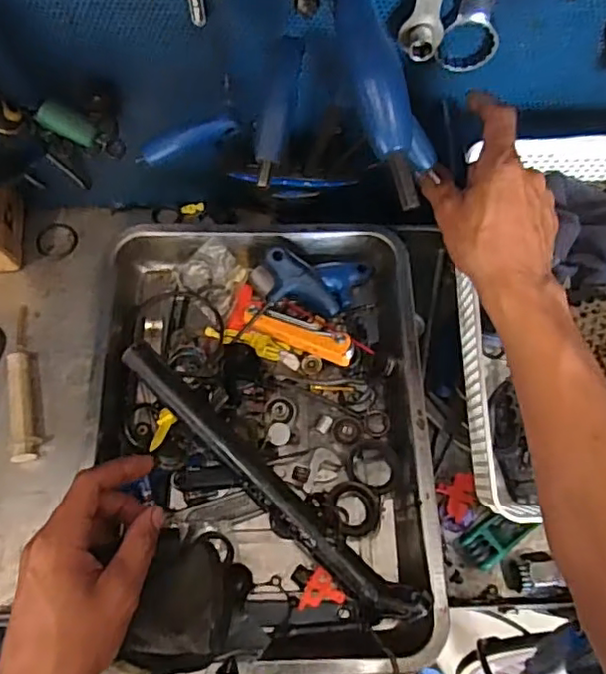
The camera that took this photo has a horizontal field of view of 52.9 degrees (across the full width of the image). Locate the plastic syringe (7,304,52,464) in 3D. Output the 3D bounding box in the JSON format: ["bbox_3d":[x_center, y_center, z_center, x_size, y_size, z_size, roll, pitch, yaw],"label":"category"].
[{"bbox_3d":[-0.280,0.042,0.601,0.032,0.021,0.159,-16,68,-9],"label":"plastic syringe"}]

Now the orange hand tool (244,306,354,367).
[{"bbox_3d":[-0.006,-0.002,0.570,0.109,0.025,0.022,20,66,21],"label":"orange hand tool"}]

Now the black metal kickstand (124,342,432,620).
[{"bbox_3d":[-0.033,0.117,0.500,0.317,0.033,0.033,39,70,14],"label":"black metal kickstand"}]

